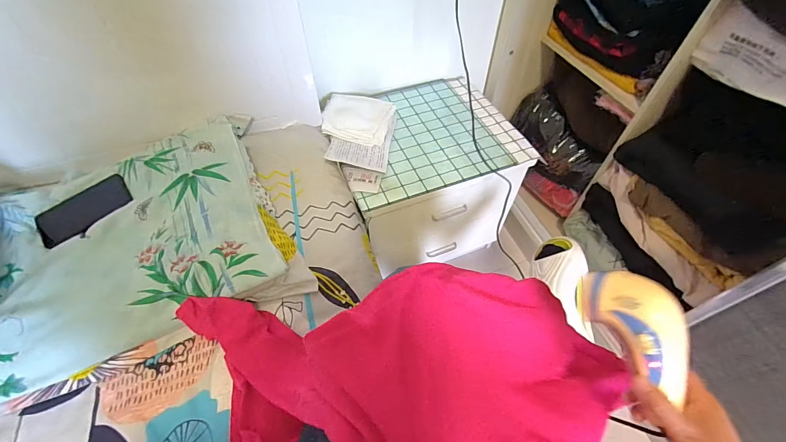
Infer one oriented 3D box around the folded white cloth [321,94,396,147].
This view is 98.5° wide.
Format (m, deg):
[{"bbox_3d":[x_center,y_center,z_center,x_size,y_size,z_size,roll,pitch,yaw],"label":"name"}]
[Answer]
[{"bbox_3d":[-0.098,-0.277,0.910,0.183,0.034,0.155,13,55,10],"label":"folded white cloth"}]

